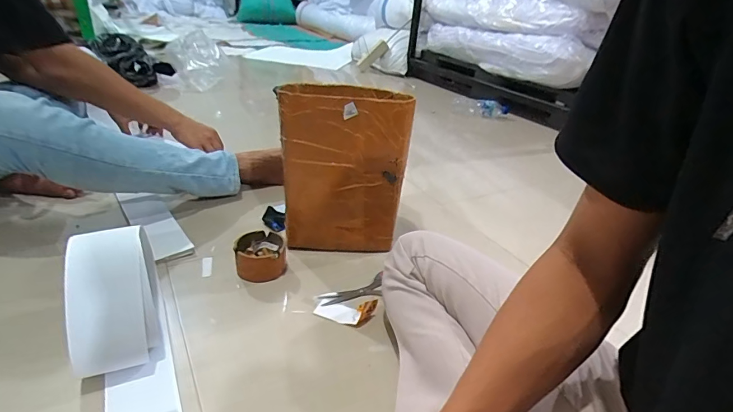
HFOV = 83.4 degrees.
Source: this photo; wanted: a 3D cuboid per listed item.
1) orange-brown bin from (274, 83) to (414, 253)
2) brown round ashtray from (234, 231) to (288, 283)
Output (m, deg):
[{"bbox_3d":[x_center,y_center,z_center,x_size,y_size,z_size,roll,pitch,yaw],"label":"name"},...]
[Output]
[{"bbox_3d":[-0.044,-0.065,0.747,0.217,0.279,0.128,2,28,-6],"label":"orange-brown bin"},{"bbox_3d":[-0.178,0.085,0.688,0.078,0.054,0.080,-6,30,-20],"label":"brown round ashtray"}]

